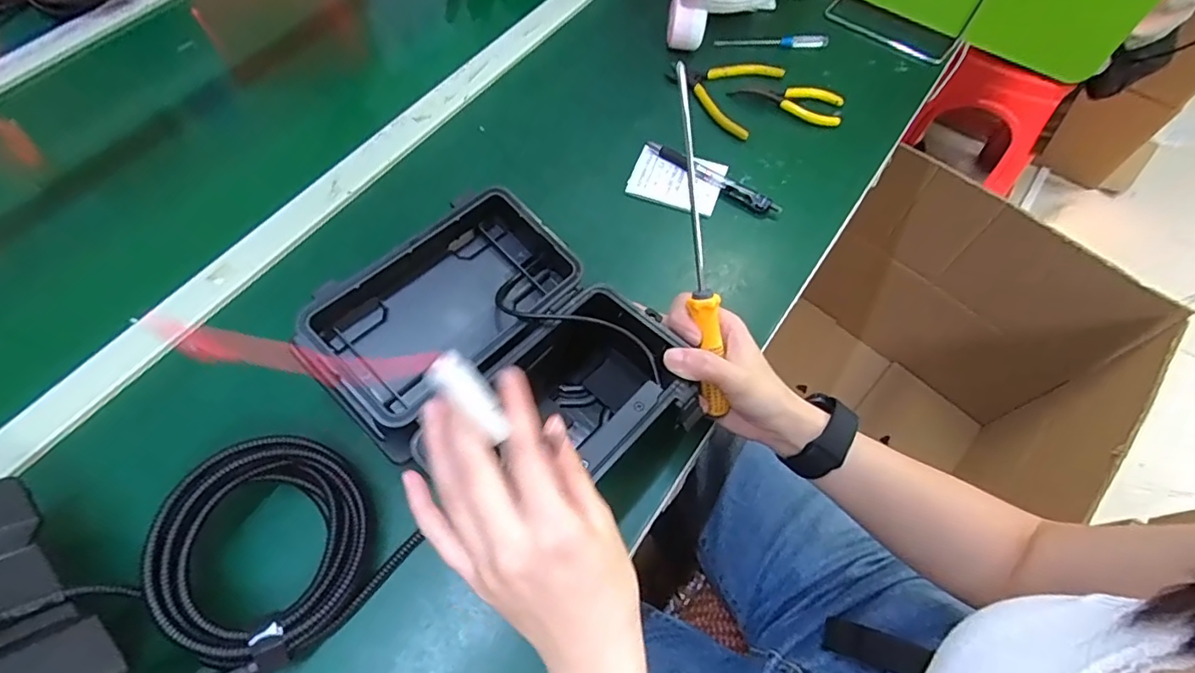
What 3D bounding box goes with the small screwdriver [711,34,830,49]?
[{"bbox_3d":[0.202,-0.345,0.643,0.127,0.016,0.010,4,64,3],"label":"small screwdriver"}]

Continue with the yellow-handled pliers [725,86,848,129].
[{"bbox_3d":[0.204,-0.257,0.596,0.117,0.014,0.048,17,65,9],"label":"yellow-handled pliers"}]

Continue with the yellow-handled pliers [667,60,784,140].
[{"bbox_3d":[0.132,-0.273,0.601,0.114,0.013,0.104,23,66,12],"label":"yellow-handled pliers"}]

